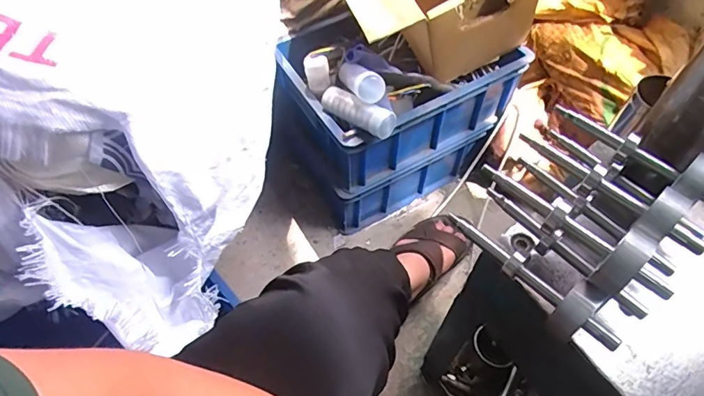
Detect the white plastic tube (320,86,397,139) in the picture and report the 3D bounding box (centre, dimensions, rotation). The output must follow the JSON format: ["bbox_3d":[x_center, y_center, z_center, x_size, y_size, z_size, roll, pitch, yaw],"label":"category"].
[{"bbox_3d":[0.010,-0.138,0.732,0.125,0.048,0.043,33,62,20],"label":"white plastic tube"}]

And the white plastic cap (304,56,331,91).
[{"bbox_3d":[-0.056,-0.205,0.767,0.040,0.050,0.034,-5,56,-4],"label":"white plastic cap"}]

